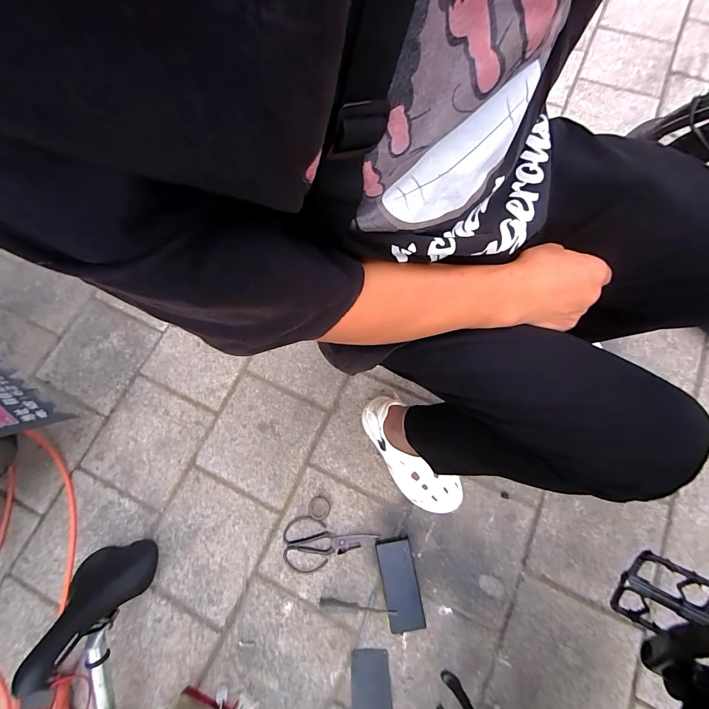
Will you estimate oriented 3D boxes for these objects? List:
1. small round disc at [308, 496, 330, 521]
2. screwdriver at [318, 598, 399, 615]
[{"bbox_3d":[-0.079,0.345,0.763,0.050,0.010,0.049,-1,73,2],"label":"small round disc"},{"bbox_3d":[0.005,0.520,0.696,0.157,0.019,0.019,1,72,10],"label":"screwdriver"}]

